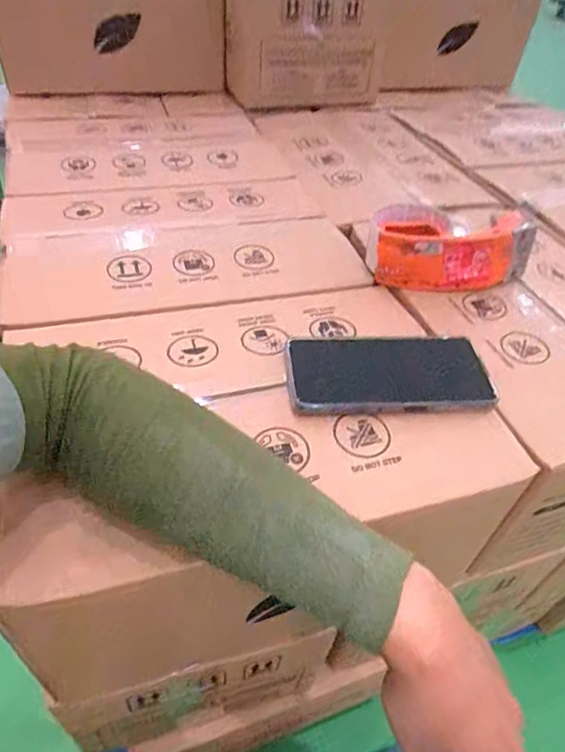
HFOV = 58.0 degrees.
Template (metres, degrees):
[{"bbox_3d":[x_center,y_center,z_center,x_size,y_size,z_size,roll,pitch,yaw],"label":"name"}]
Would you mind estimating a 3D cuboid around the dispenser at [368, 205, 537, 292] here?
[{"bbox_3d":[0.171,-0.141,0.530,0.162,0.063,0.101,3,46,-3],"label":"dispenser"}]

